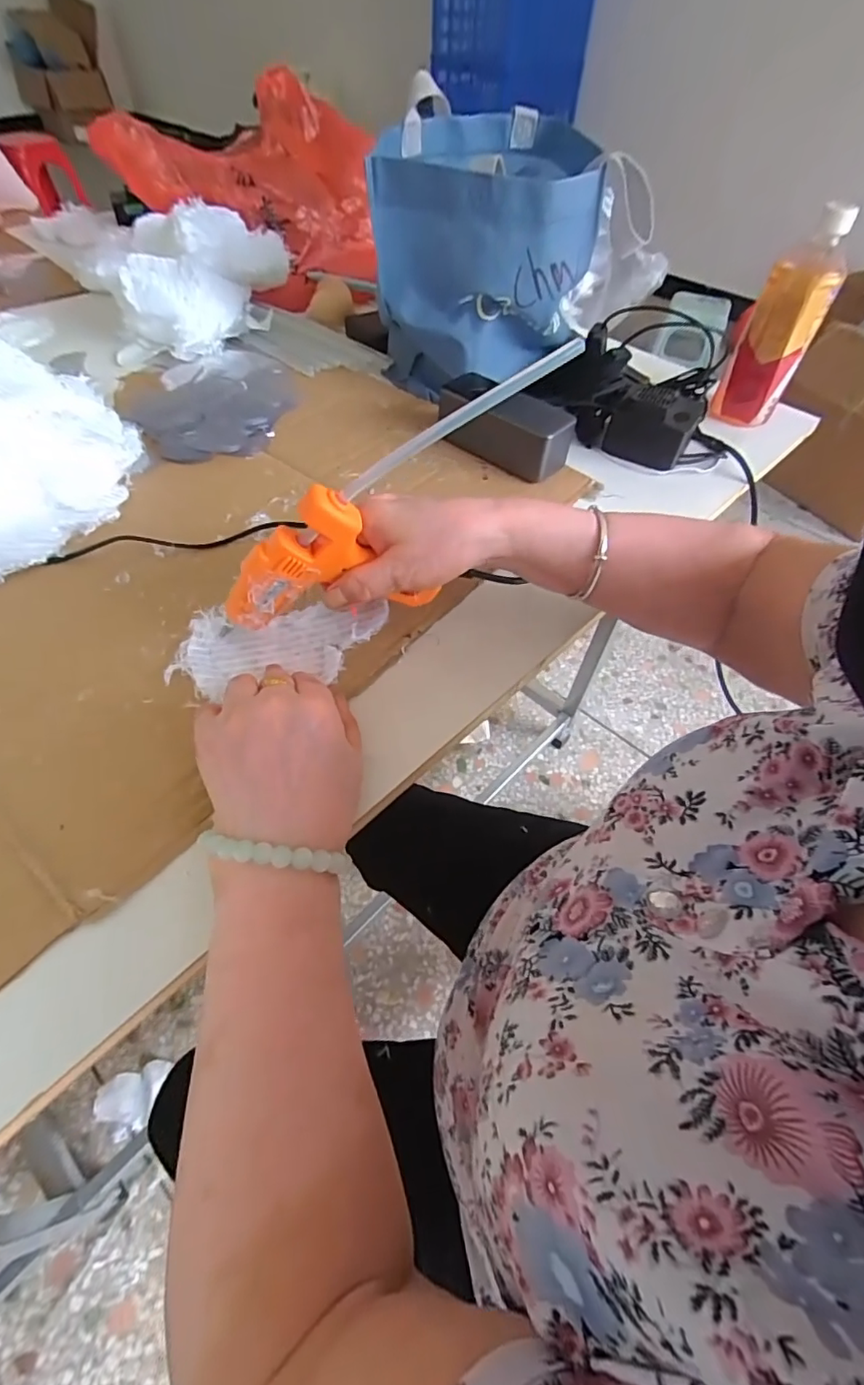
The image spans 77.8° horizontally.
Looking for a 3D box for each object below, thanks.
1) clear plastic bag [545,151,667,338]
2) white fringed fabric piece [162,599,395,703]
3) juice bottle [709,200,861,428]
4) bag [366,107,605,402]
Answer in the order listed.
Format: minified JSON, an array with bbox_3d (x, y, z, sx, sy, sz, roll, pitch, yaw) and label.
[{"bbox_3d":[0.241,-0.564,0.672,0.167,0.189,0.042,-28,58,-24],"label":"clear plastic bag"},{"bbox_3d":[-0.103,-0.037,0.377,0.150,0.016,0.067,-14,56,-14],"label":"white fringed fabric piece"},{"bbox_3d":[0.355,-0.377,0.552,0.069,0.177,0.060,19,52,11],"label":"juice bottle"},{"bbox_3d":[0.049,-0.432,0.558,0.196,0.207,0.192,7,51,2],"label":"bag"}]

